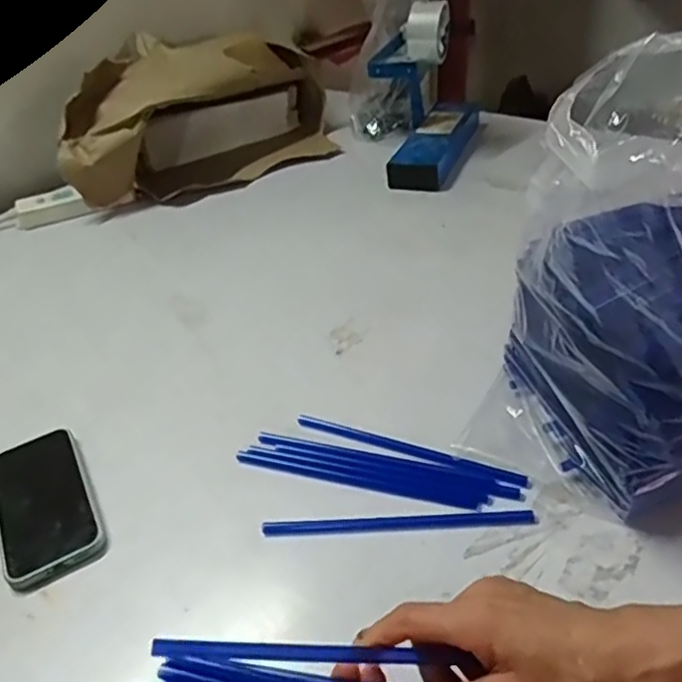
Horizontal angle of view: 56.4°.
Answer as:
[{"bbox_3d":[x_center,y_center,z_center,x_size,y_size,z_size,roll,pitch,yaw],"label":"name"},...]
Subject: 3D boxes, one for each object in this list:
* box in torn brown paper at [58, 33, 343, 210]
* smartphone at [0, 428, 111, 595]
[{"bbox_3d":[-0.240,-0.398,1.115,0.445,0.172,0.309,-12,38,-6],"label":"box in torn brown paper"},{"bbox_3d":[-0.260,0.141,0.559,0.079,0.015,0.163,-24,41,-21],"label":"smartphone"}]

